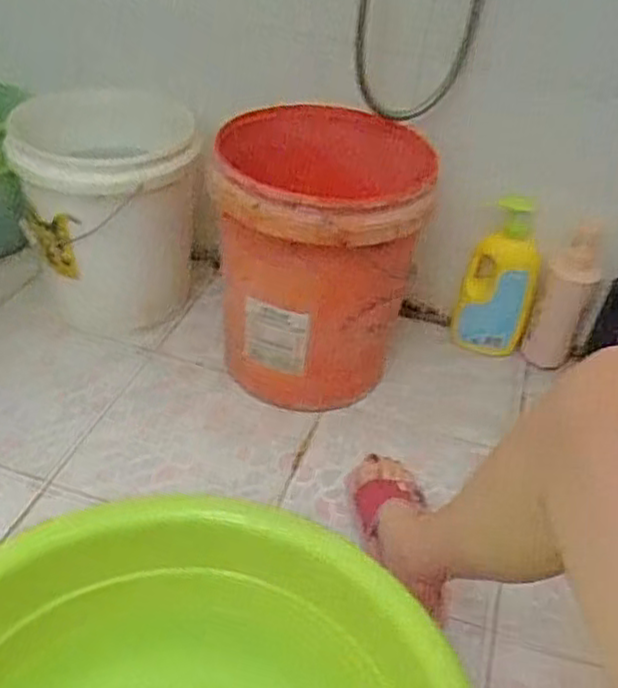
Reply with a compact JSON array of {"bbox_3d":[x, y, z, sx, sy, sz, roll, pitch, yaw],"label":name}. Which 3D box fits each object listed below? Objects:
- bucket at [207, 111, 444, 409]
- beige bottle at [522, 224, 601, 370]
[{"bbox_3d":[0.018,-0.135,1.115,0.299,0.381,0.370,8,38,1],"label":"bucket"},{"bbox_3d":[0.449,-0.082,1.231,0.087,0.262,0.063,20,39,17],"label":"beige bottle"}]

